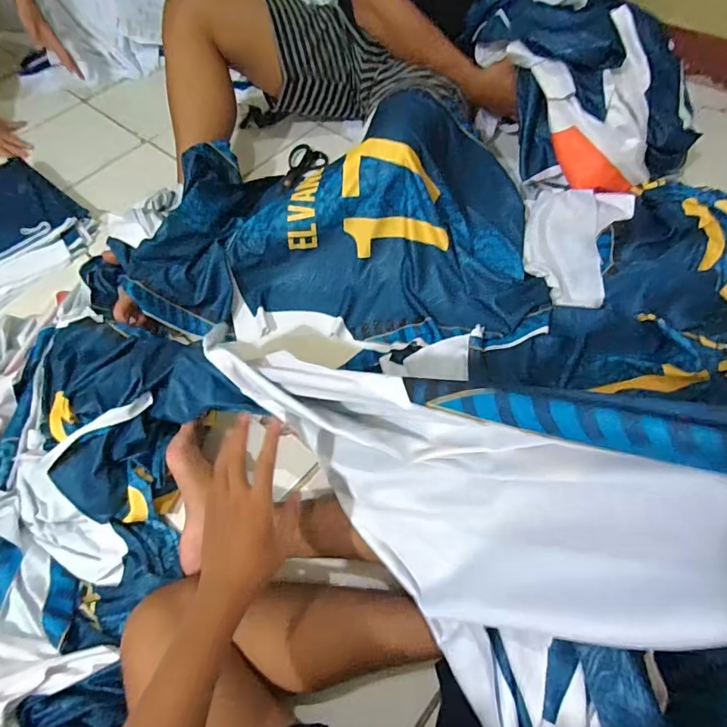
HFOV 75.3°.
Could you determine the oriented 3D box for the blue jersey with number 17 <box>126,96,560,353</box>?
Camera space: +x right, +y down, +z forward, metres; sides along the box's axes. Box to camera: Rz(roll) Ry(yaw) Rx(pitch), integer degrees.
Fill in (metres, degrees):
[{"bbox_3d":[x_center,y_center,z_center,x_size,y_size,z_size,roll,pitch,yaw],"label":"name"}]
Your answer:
[{"bbox_3d":[-0.048,-0.267,0.844,0.699,0.166,0.440,1,59,4],"label":"blue jersey with number 17"}]

